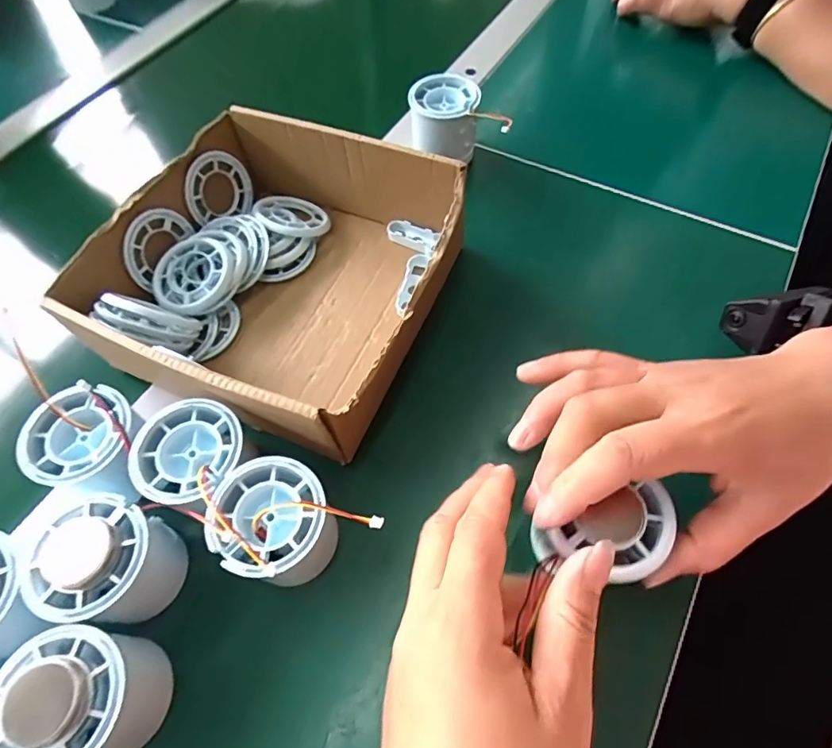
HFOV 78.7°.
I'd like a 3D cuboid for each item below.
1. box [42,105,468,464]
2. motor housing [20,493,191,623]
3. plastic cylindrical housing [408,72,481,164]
[{"bbox_3d":[-0.089,-0.067,0.329,0.201,0.074,0.191,21,63,12],"label":"box"},{"bbox_3d":[-0.148,0.092,0.249,0.051,0.045,0.052,2,61,2],"label":"motor housing"},{"bbox_3d":[0.022,-0.209,0.415,0.052,0.049,0.052,0,61,1],"label":"plastic cylindrical housing"}]

